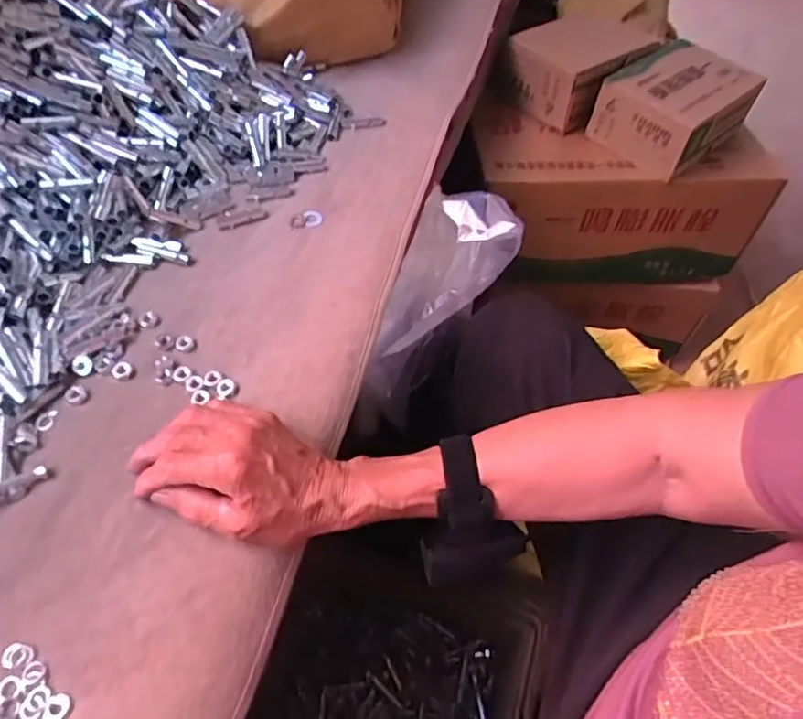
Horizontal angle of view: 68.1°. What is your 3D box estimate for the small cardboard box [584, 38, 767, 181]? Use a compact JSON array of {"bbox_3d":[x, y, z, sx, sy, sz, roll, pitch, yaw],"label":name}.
[{"bbox_3d":[0.346,-0.317,0.762,0.159,0.088,0.136,-36,63,-25],"label":"small cardboard box"}]

